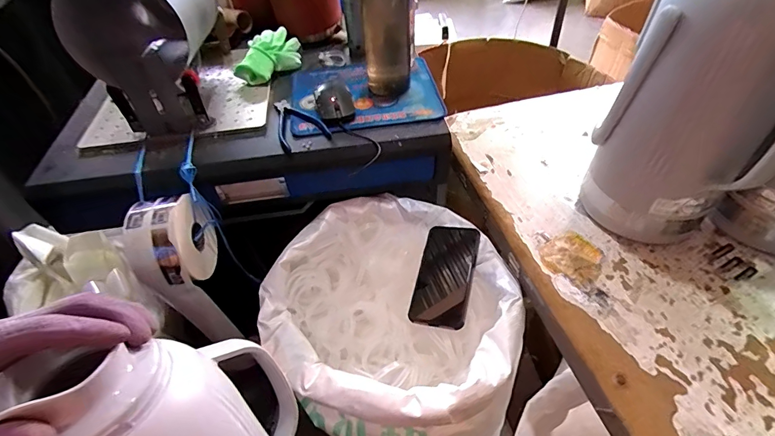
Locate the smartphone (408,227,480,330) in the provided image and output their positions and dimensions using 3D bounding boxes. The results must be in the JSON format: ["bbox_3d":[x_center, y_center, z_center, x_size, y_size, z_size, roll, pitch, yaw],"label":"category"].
[{"bbox_3d":[0.088,0.087,0.620,0.090,0.014,0.170,-2,50,30],"label":"smartphone"}]

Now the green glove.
[{"bbox_3d":[-0.232,-0.313,0.762,0.093,0.052,0.142,27,54,27],"label":"green glove"}]

